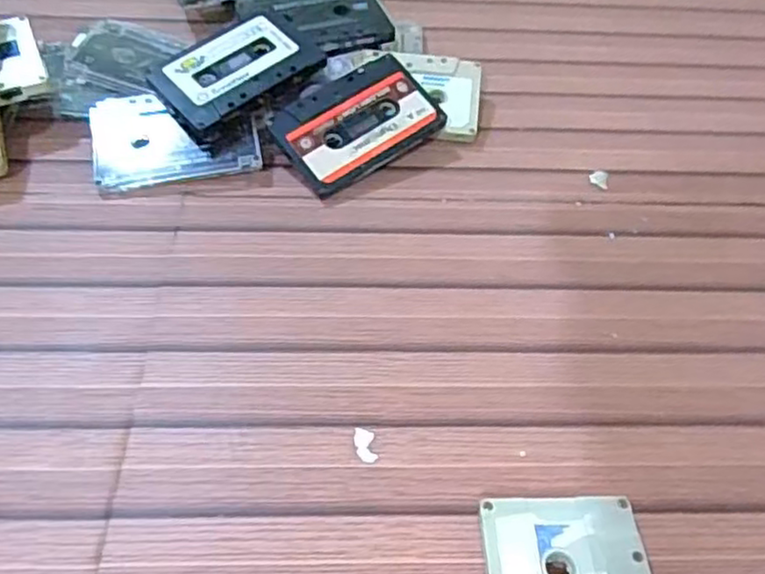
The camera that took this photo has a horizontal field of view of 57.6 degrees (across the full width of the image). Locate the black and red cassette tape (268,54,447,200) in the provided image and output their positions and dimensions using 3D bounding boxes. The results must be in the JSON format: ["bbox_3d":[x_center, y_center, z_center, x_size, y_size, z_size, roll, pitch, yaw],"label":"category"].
[{"bbox_3d":[-0.016,-0.105,0.441,0.099,0.009,0.065,-35,74,-17],"label":"black and red cassette tape"}]

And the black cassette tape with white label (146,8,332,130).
[{"bbox_3d":[-0.091,-0.143,0.450,0.105,0.010,0.073,-33,65,-19],"label":"black cassette tape with white label"}]

